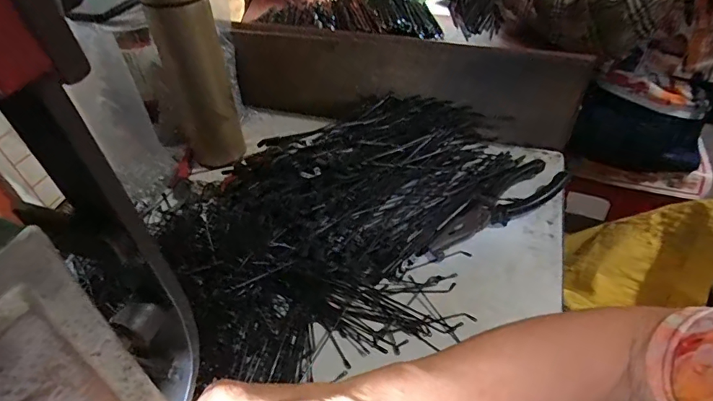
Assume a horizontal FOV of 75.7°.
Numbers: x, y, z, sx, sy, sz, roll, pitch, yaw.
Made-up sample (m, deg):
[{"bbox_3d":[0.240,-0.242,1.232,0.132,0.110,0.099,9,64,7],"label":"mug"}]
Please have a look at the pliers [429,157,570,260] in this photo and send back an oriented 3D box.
[{"bbox_3d":[0.143,0.005,0.480,0.184,0.020,0.051,-25,48,-23],"label":"pliers"}]

